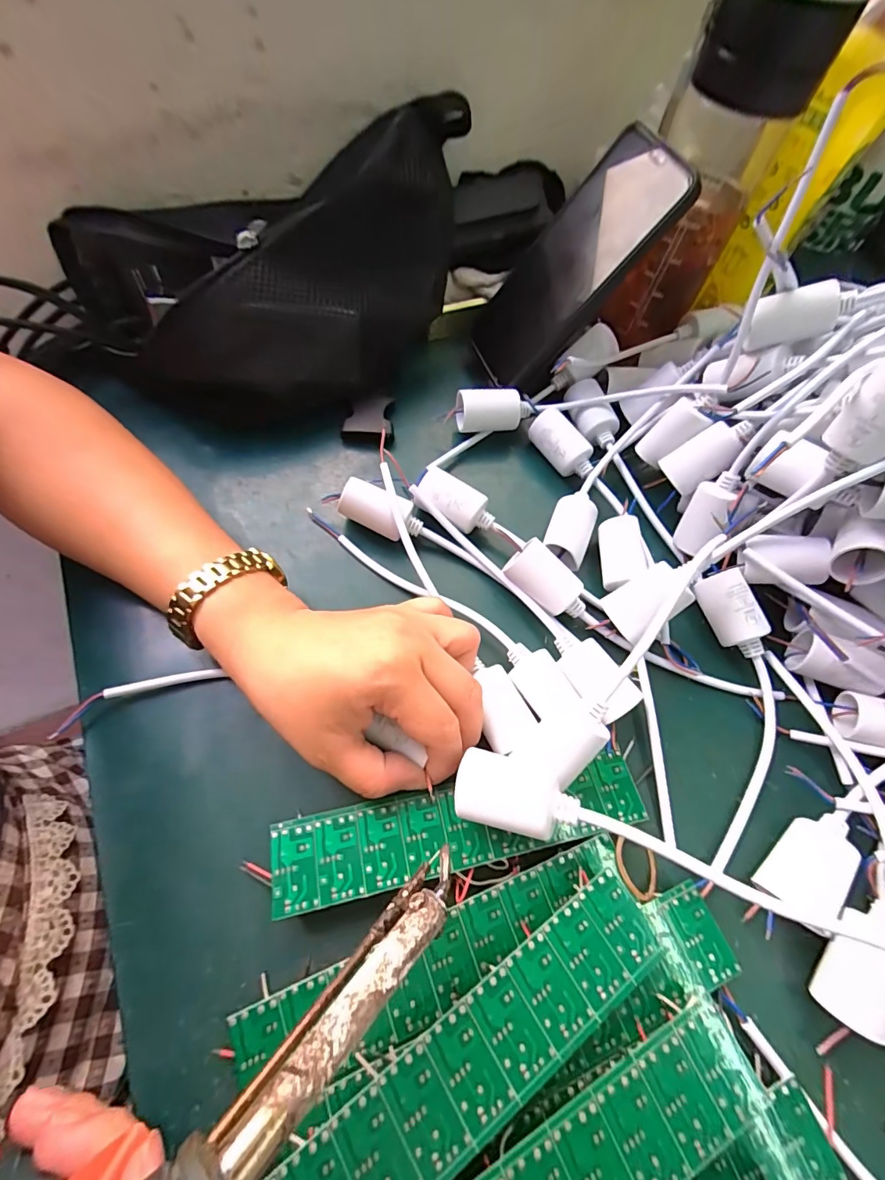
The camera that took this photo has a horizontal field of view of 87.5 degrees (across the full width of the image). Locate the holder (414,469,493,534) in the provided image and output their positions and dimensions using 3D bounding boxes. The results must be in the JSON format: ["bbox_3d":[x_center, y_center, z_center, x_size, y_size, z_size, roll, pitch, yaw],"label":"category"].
[{"bbox_3d":[0.006,-0.055,0.305,0.054,0.020,0.028,35,67,11],"label":"holder"}]

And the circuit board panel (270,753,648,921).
[{"bbox_3d":[0.010,0.116,0.229,0.182,0.004,0.038,-9,58,-10],"label":"circuit board panel"}]

